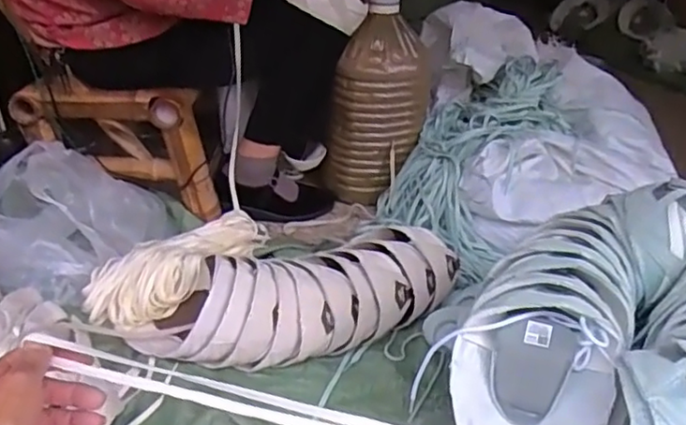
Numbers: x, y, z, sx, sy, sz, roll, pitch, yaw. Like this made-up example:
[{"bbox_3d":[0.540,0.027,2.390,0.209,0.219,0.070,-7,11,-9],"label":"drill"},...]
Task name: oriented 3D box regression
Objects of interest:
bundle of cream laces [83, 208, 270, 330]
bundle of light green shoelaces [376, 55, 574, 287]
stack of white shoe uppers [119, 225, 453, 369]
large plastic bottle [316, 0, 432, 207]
[{"bbox_3d":[-0.248,0.072,1.007,0.169,0.084,0.327,22,37,29],"label":"bundle of cream laces"},{"bbox_3d":[0.256,-0.129,1.189,0.246,0.098,0.523,22,65,28],"label":"bundle of light green shoelaces"},{"bbox_3d":[-0.060,0.134,0.915,0.473,0.126,0.150,-10,34,-18],"label":"stack of white shoe uppers"},{"bbox_3d":[0.072,-0.221,1.211,0.144,0.384,0.141,23,37,30],"label":"large plastic bottle"}]

